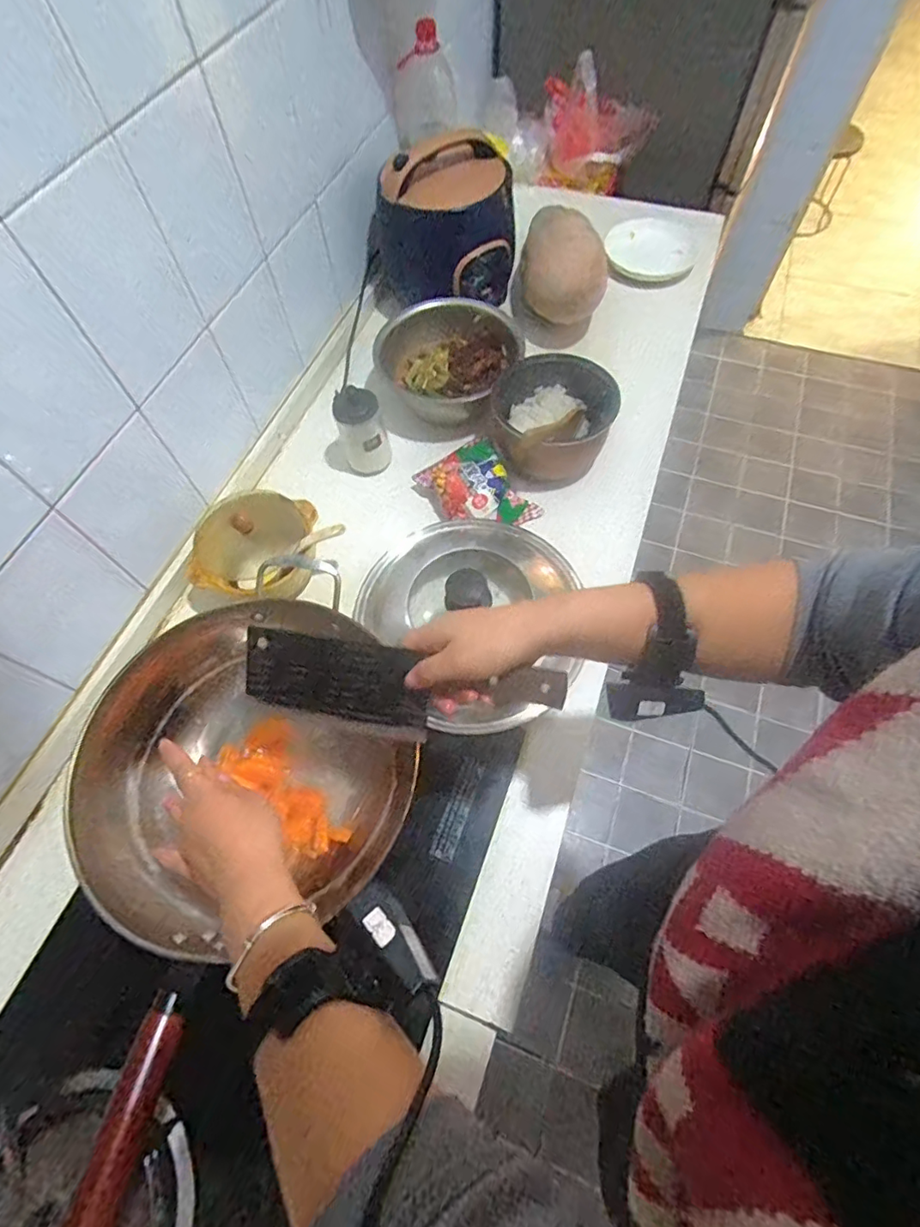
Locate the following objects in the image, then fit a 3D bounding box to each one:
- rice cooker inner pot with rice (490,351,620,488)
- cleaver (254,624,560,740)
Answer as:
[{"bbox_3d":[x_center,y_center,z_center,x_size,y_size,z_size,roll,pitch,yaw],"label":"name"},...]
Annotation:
[{"bbox_3d":[0.135,-0.294,0.813,0.178,0.130,0.158,10,65,7],"label":"rice cooker inner pot with rice"},{"bbox_3d":[-0.055,0.063,0.469,0.281,0.022,0.083,4,97,14],"label":"cleaver"}]

